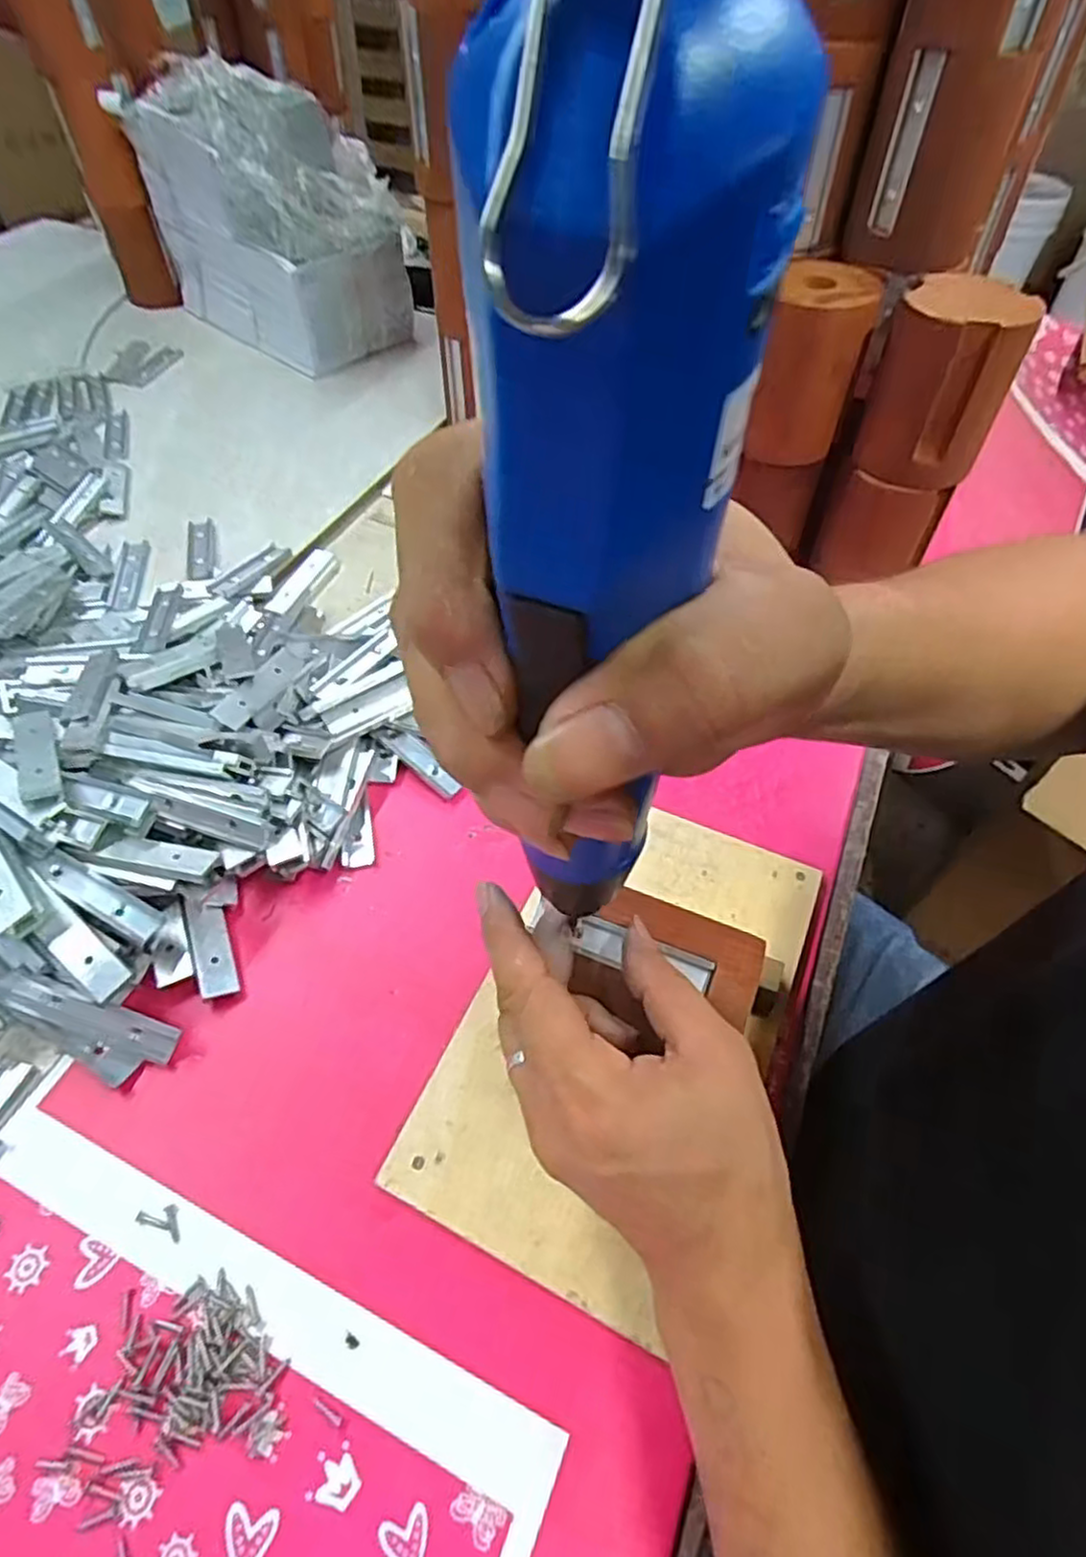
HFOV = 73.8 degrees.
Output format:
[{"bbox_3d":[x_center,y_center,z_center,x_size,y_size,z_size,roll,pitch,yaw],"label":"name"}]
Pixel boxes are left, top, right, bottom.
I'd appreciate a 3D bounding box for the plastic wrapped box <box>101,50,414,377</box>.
[{"bbox_3d":[-0.300,-0.615,0.783,0.265,0.224,0.134,38,61,23],"label":"plastic wrapped box"}]

